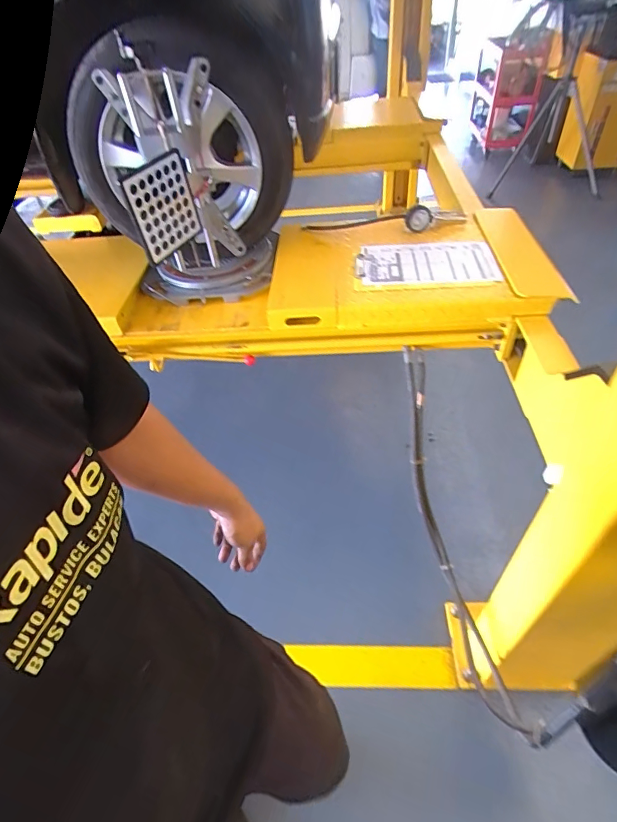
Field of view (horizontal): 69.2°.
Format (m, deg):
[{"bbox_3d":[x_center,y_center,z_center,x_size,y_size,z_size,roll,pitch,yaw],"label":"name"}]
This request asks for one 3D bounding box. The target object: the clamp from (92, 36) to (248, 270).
[{"bbox_3d":[-0.272,-0.478,0.963,0.203,0.400,0.255,-14,46,-8],"label":"clamp"}]

